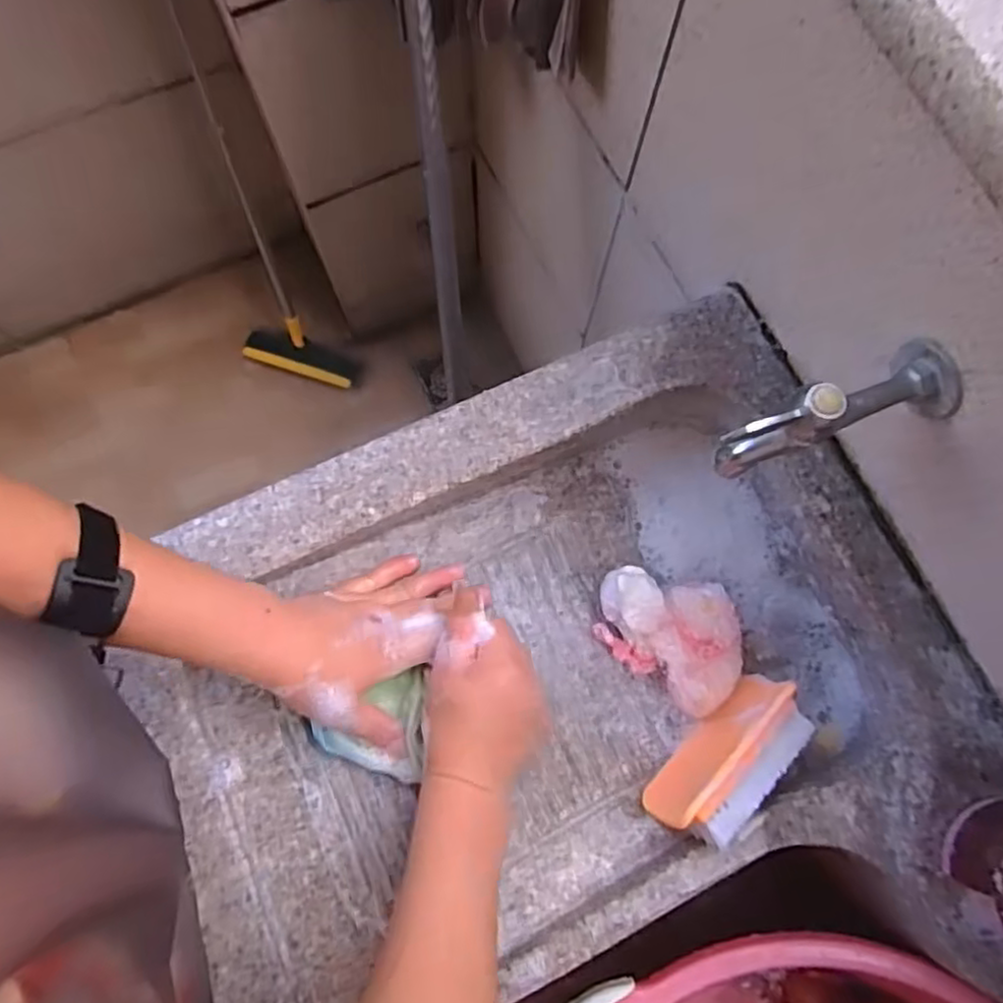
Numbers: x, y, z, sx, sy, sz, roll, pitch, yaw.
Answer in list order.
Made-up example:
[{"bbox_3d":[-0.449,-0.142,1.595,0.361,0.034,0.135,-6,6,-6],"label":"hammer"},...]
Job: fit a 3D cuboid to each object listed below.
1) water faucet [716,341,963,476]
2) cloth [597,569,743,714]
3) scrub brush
[{"bbox_3d":[0.188,-0.045,0.389,0.148,0.068,0.042,-25,79,-7],"label":"water faucet"},{"bbox_3d":[0.131,0.109,0.540,0.112,0.057,0.098,6,76,0],"label":"cloth"},{"bbox_3d":[0.170,0.190,0.513,0.131,0.071,0.050,-44,82,-11],"label":"scrub brush"}]

